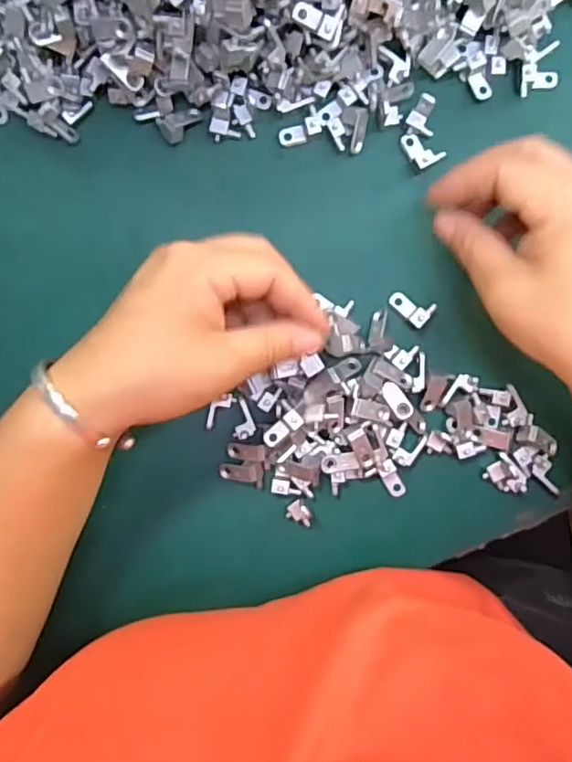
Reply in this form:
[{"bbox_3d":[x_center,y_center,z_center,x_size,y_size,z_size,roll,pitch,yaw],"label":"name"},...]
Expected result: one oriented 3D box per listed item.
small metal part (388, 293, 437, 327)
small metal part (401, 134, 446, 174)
[{"bbox_3d":[0.070,-0.041,0.334,0.024,0.004,0.015,36,93,23],"label":"small metal part"},{"bbox_3d":[0.075,-0.129,0.330,0.016,0.008,0.023,-32,93,2],"label":"small metal part"}]

